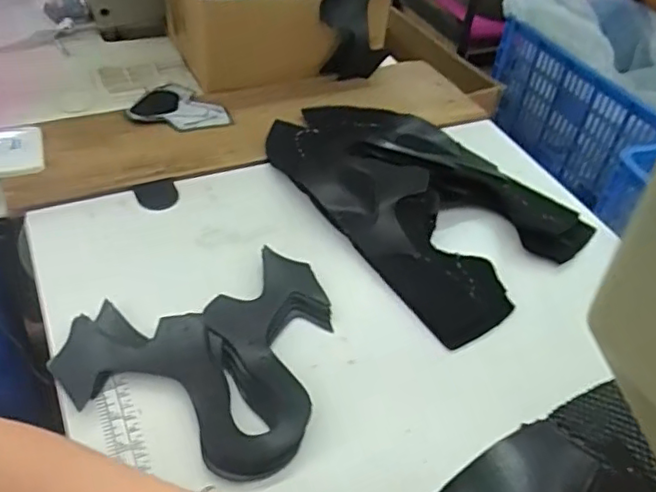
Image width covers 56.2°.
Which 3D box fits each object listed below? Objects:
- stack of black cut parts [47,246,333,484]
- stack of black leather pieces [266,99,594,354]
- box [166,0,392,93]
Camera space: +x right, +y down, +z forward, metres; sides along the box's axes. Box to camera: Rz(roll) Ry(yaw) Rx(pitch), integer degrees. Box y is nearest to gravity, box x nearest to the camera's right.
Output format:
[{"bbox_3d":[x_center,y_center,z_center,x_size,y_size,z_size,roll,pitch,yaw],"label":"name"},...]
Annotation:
[{"bbox_3d":[-0.090,0.068,0.495,0.200,0.014,0.199,20,45,13],"label":"stack of black cut parts"},{"bbox_3d":[0.083,-0.065,0.640,0.195,0.037,0.348,-24,52,-28],"label":"stack of black leather pieces"},{"bbox_3d":[-0.074,-0.325,0.838,0.272,0.116,0.193,-8,46,-15],"label":"box"}]

